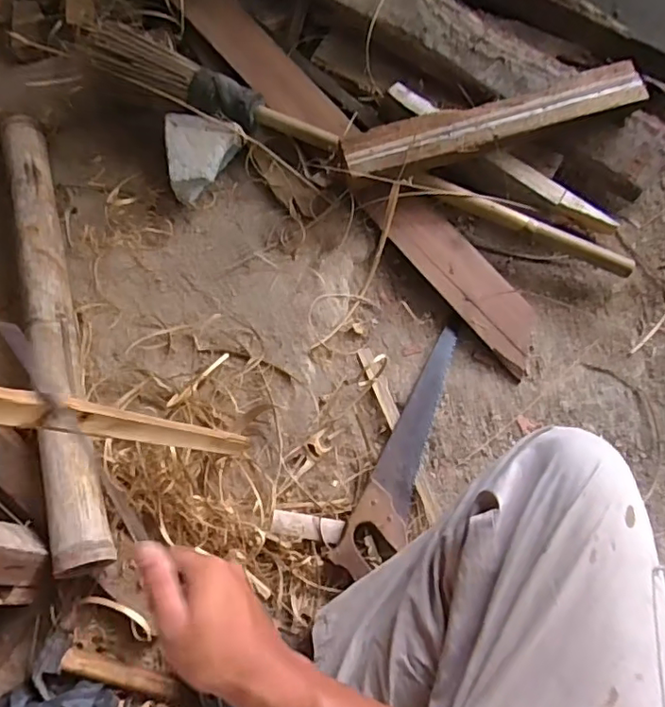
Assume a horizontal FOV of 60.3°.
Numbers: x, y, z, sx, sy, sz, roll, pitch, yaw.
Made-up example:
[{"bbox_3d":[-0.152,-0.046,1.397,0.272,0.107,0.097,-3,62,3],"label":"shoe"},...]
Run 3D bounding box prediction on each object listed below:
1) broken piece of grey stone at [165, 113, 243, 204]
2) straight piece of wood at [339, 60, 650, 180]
[{"bbox_3d":[-0.195,-0.304,0.887,0.111,0.073,0.126,-9,68,1],"label":"broken piece of grey stone"},{"bbox_3d":[0.231,-0.335,0.818,0.439,0.019,0.075,-16,68,-2],"label":"straight piece of wood"}]

